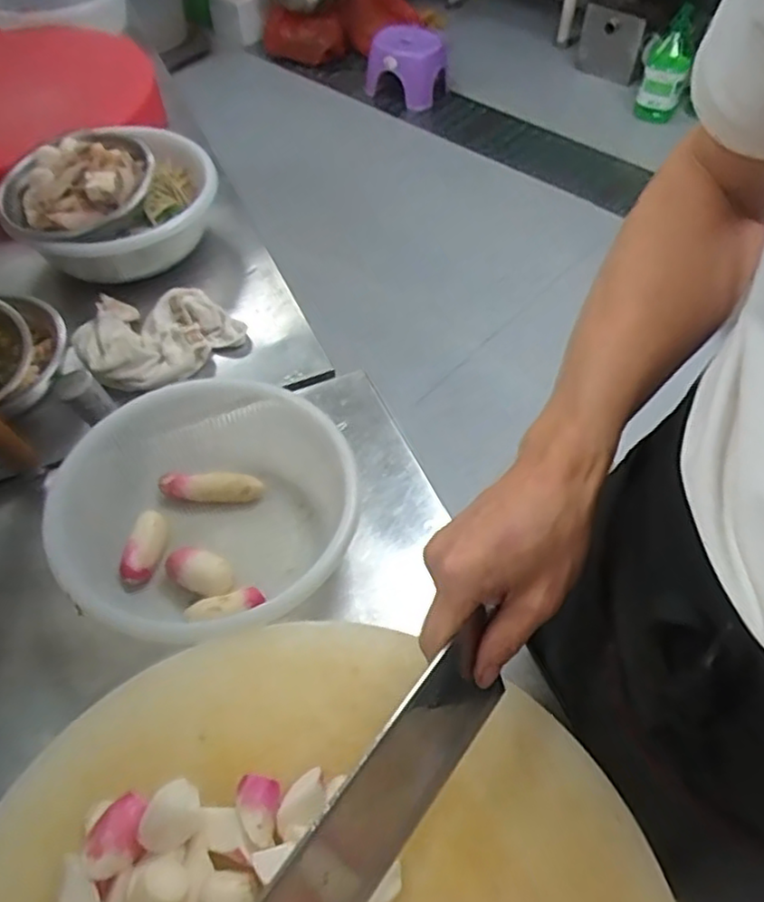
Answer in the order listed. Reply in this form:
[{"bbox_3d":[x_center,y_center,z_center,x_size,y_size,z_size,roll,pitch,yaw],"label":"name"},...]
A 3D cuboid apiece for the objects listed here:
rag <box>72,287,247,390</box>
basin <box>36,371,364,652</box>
[{"bbox_3d":[-0.257,-0.135,0.772,0.150,0.042,0.160,35,60,23],"label":"rag"},{"bbox_3d":[-0.144,0.058,0.602,0.237,0.087,0.236,0,53,0],"label":"basin"}]

